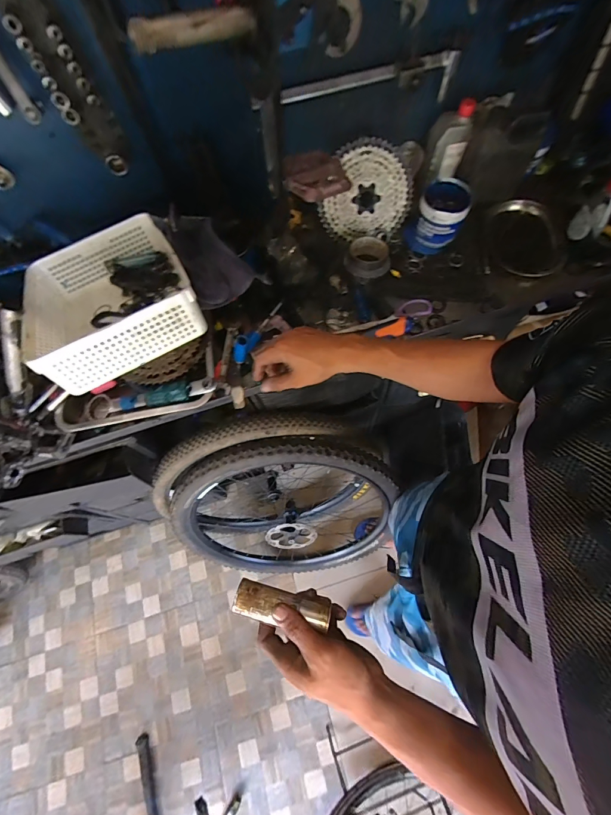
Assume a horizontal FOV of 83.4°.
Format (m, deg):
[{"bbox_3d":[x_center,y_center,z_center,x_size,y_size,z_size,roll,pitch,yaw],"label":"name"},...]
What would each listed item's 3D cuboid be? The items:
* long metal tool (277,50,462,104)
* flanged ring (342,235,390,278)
[{"bbox_3d":[0.125,-0.609,0.656,0.342,0.060,0.020,-14,69,-1],"label":"long metal tool"},{"bbox_3d":[0.138,-0.336,0.769,0.099,0.034,0.109,2,70,5],"label":"flanged ring"}]

